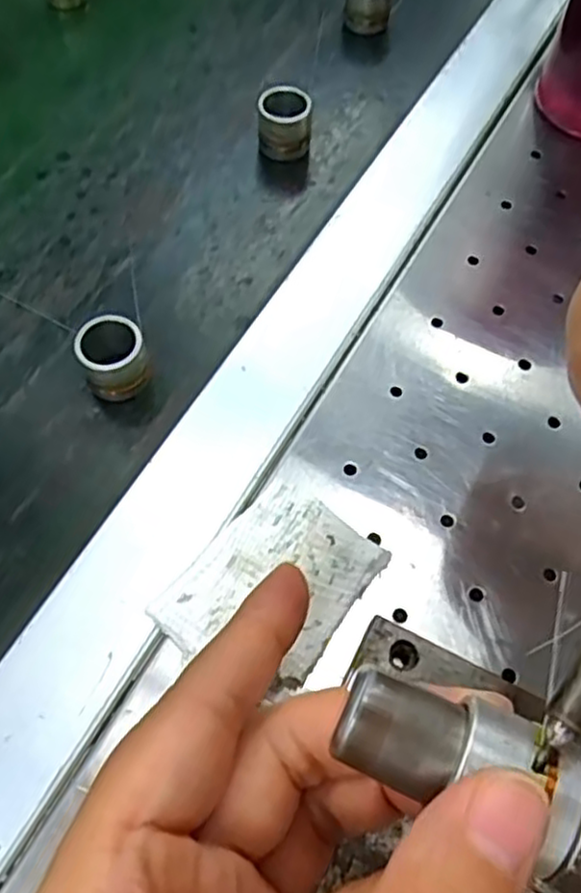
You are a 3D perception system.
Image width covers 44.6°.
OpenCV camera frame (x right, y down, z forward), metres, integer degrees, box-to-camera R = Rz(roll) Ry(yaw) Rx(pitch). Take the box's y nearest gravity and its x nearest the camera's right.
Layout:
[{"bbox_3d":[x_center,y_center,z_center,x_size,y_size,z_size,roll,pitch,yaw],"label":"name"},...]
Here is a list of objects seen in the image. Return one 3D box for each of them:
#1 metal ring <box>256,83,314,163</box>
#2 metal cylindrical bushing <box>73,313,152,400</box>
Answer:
[{"bbox_3d":[-0.003,-0.151,0.334,0.024,0.026,0.024,1,62,-1],"label":"metal ring"},{"bbox_3d":[-0.067,-0.033,0.270,0.024,0.026,0.026,1,62,-1],"label":"metal cylindrical bushing"}]

